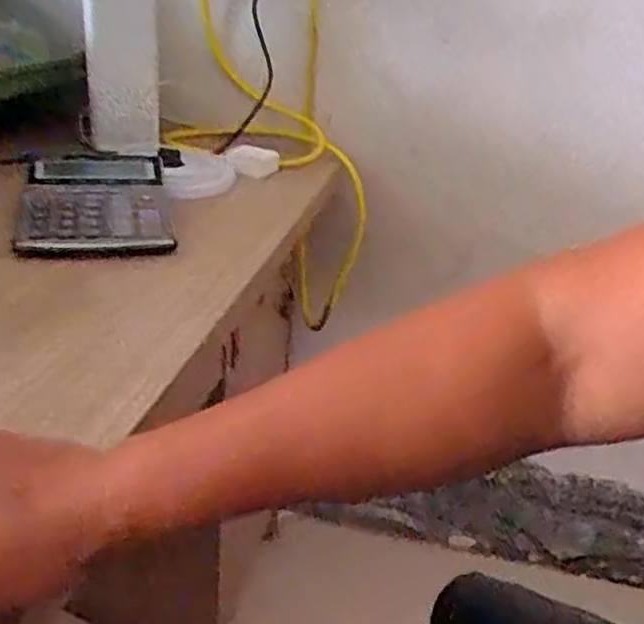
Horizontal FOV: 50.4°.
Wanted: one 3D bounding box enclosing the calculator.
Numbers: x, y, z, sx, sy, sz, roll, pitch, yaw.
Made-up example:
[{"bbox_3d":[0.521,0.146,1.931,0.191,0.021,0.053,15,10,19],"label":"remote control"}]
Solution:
[{"bbox_3d":[-0.229,-0.111,0.690,0.141,0.042,0.200,-3,28,-17],"label":"calculator"}]

